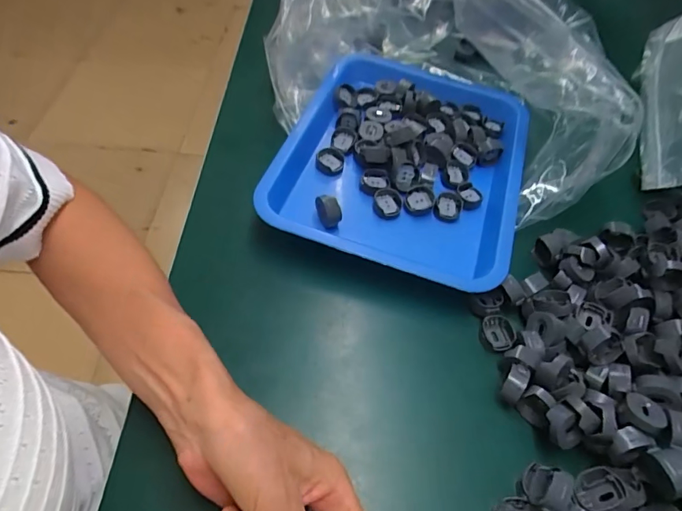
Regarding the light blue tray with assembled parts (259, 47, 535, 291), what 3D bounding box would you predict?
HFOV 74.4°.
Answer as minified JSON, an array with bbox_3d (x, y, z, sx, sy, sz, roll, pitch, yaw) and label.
[{"bbox_3d":[0.066,-0.109,0.448,0.230,0.035,0.285,17,56,8],"label":"light blue tray with assembled parts"}]

